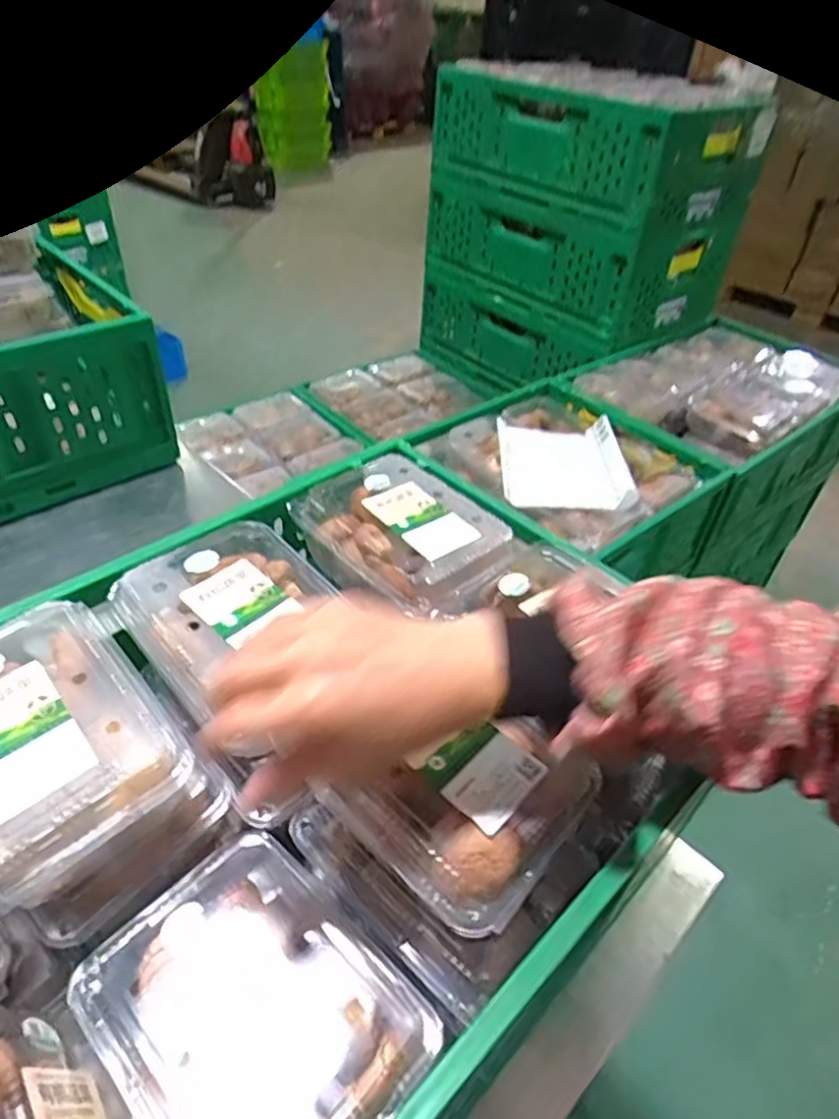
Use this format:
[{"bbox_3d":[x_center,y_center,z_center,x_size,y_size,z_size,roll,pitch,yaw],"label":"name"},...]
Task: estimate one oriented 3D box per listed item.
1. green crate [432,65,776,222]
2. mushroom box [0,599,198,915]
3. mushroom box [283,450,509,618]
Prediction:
[{"bbox_3d":[0.394,-0.942,1.466,0.459,0.180,0.588,-28,50,-30],"label":"green crate"},{"bbox_3d":[-0.229,0.105,0.399,0.172,0.055,0.133,34,50,30],"label":"mushroom box"},{"bbox_3d":[-0.017,-0.018,0.568,0.169,0.062,0.127,35,50,30],"label":"mushroom box"}]

